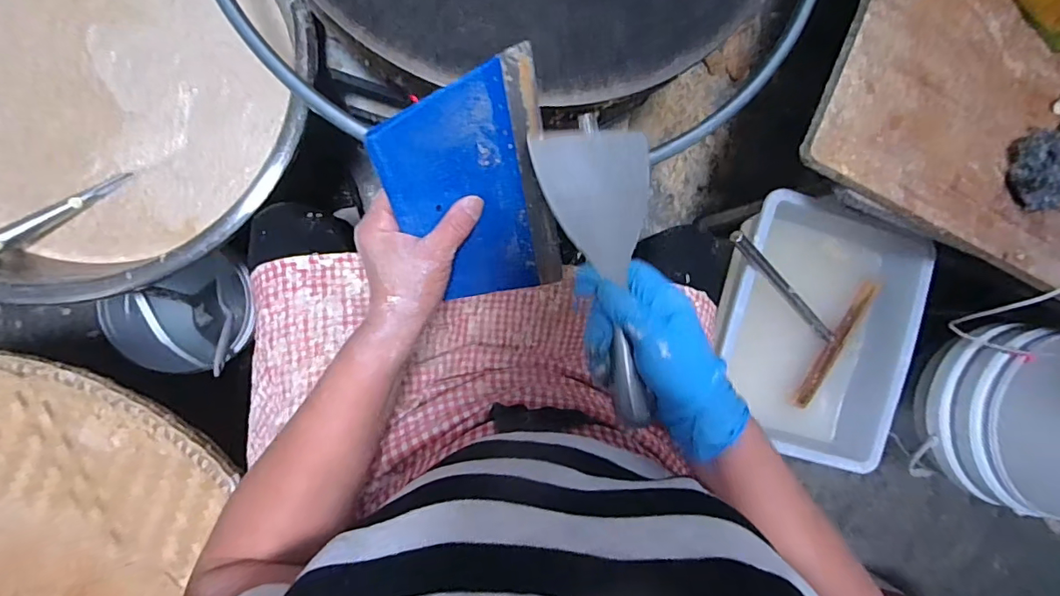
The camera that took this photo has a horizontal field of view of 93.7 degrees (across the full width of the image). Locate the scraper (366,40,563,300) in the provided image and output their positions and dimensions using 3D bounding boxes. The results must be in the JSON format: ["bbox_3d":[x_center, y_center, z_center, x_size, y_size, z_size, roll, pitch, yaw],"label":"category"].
[{"bbox_3d":[-0.039,-0.073,0.375,0.120,0.008,0.183,-21,129,-13],"label":"scraper"}]

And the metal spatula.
[{"bbox_3d":[0.061,-0.019,0.368,0.090,0.013,0.218,-8,84,-8],"label":"metal spatula"}]

